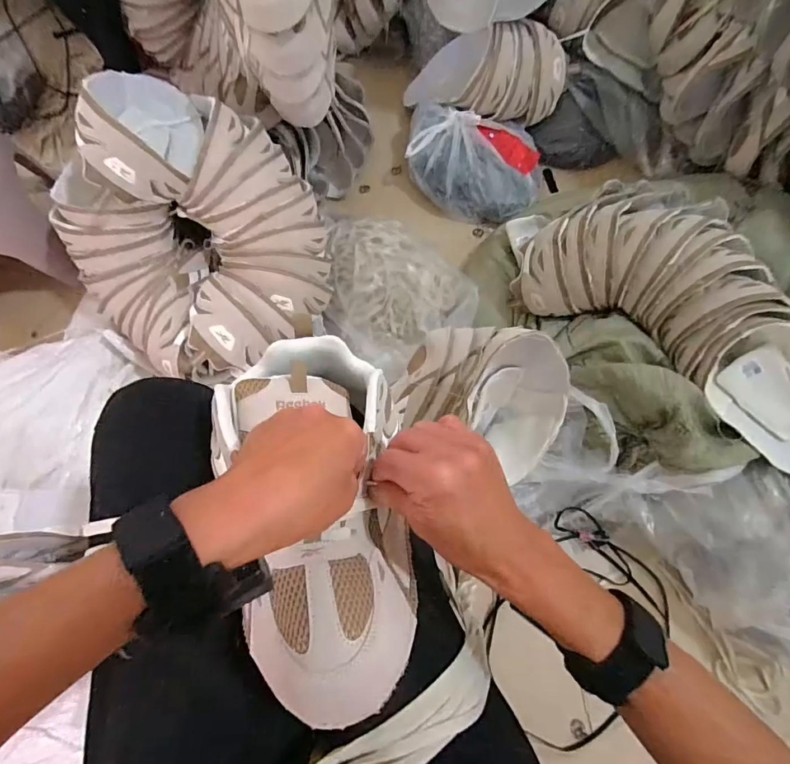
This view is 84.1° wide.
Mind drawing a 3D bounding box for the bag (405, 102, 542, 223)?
[{"bbox_3d":[0.155,-0.426,0.861,0.266,0.092,0.187,10,71,3],"label":"bag"}]

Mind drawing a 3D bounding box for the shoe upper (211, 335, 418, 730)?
[{"bbox_3d":[-0.049,0.075,0.295,0.112,0.077,0.245,-10,64,-4],"label":"shoe upper"}]

